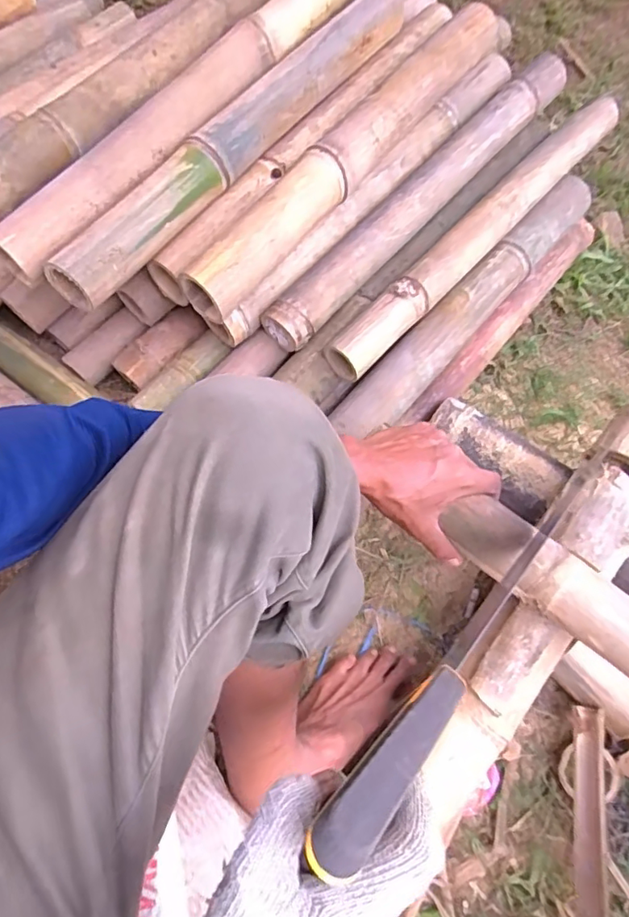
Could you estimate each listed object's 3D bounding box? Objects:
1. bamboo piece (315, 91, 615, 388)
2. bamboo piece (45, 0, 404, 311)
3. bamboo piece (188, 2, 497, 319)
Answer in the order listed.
[{"bbox_3d":[0.237,-0.313,0.731,0.048,0.054,0.592,41,72,16],"label":"bamboo piece"},{"bbox_3d":[-0.080,-0.404,0.661,0.067,0.060,0.606,34,70,14],"label":"bamboo piece"},{"bbox_3d":[0.057,-0.399,0.692,0.069,0.075,0.596,36,70,15],"label":"bamboo piece"}]

